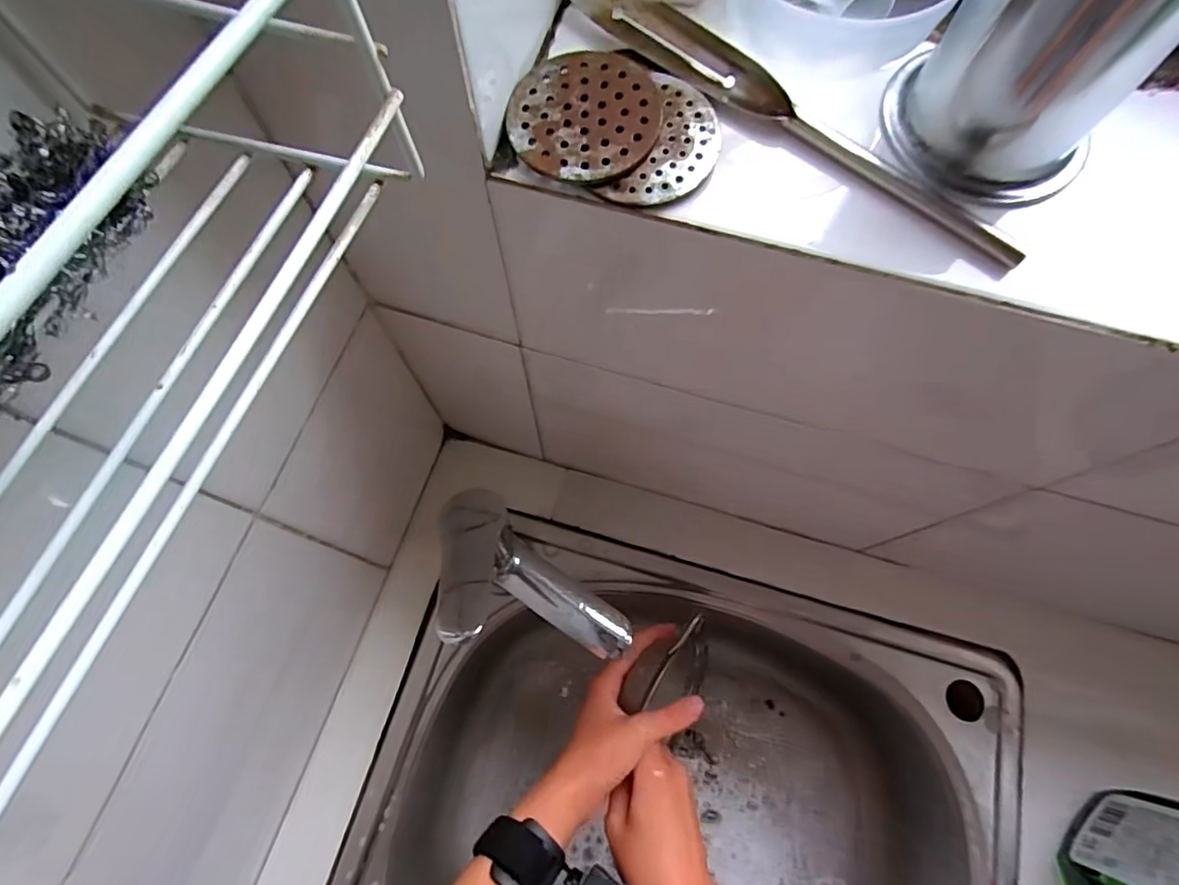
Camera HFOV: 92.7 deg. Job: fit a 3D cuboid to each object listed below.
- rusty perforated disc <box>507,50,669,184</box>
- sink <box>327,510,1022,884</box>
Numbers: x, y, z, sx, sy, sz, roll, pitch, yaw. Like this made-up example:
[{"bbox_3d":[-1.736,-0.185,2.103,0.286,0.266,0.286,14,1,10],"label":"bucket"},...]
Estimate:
[{"bbox_3d":[-0.002,-0.122,0.211,0.055,0.004,0.055,0,77,2],"label":"rusty perforated disc"},{"bbox_3d":[0.075,0.322,0.511,0.501,0.160,0.392,15,71,5],"label":"sink"}]

